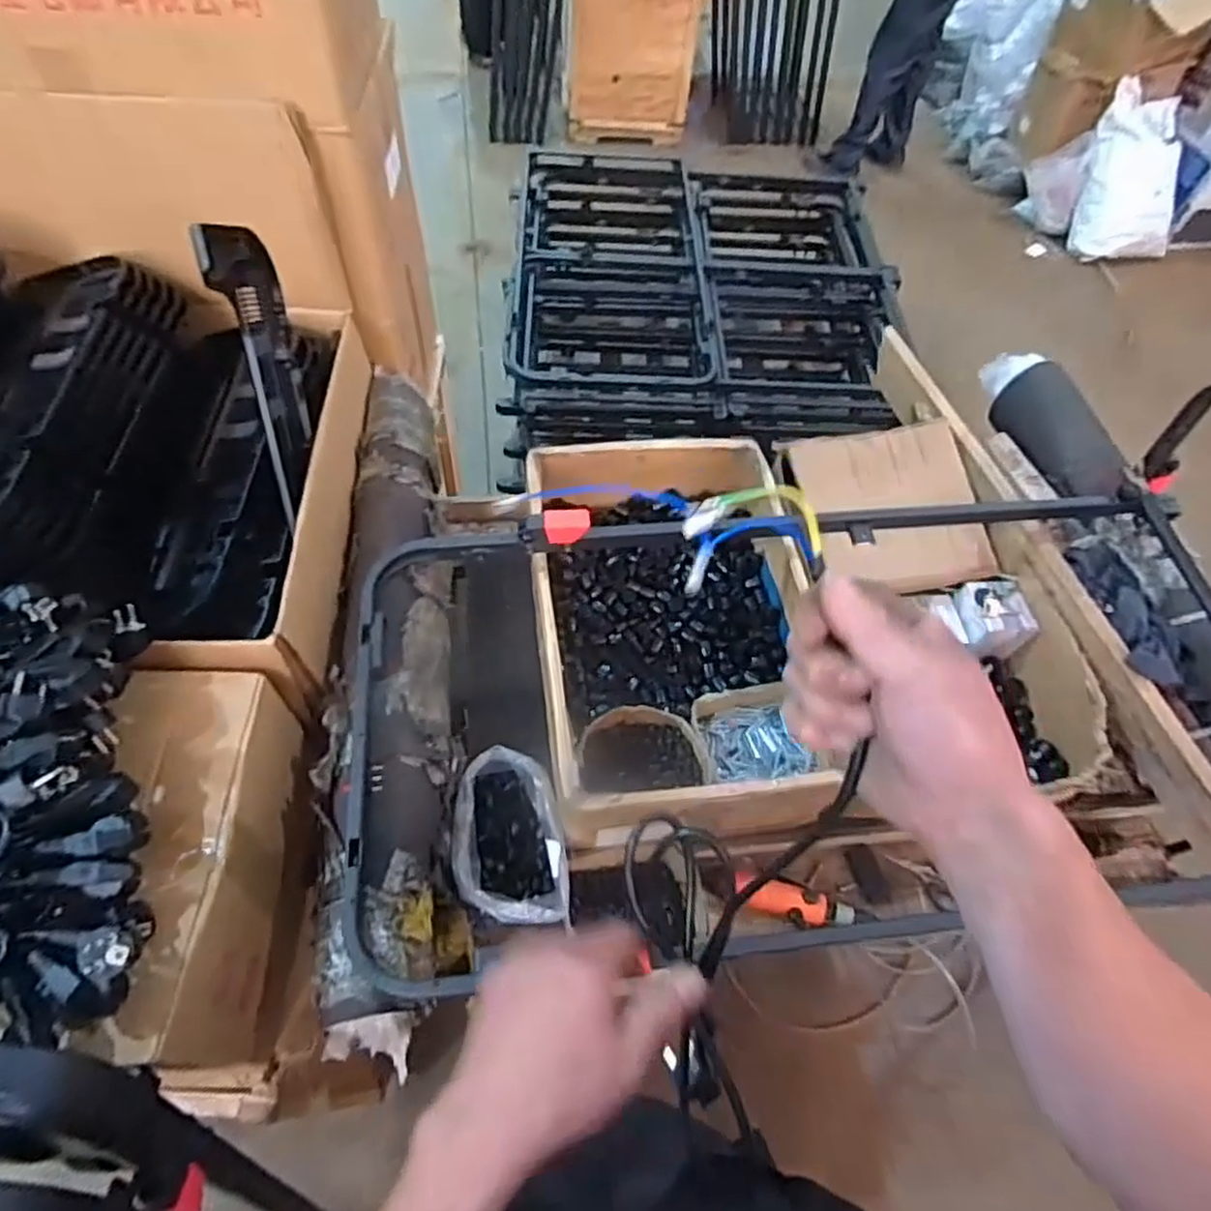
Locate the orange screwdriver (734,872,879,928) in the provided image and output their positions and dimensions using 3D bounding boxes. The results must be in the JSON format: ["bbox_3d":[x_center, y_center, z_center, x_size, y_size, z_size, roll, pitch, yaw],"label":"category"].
[{"bbox_3d":[0.247,0.377,0.882,0.176,0.039,0.041,15,58,5],"label":"orange screwdriver"}]

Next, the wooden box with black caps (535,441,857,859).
[{"bbox_3d":[0.080,0.027,0.949,0.333,0.165,0.522,-2,58,-6],"label":"wooden box with black caps"}]

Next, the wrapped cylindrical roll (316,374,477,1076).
[{"bbox_3d":[-0.252,0.047,0.860,0.138,0.128,0.847,-5,59,-8],"label":"wrapped cylindrical roll"}]

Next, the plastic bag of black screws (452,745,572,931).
[{"bbox_3d":[-0.112,0.274,0.830,0.125,0.103,0.185,-6,59,-8],"label":"plastic bag of black screws"}]

